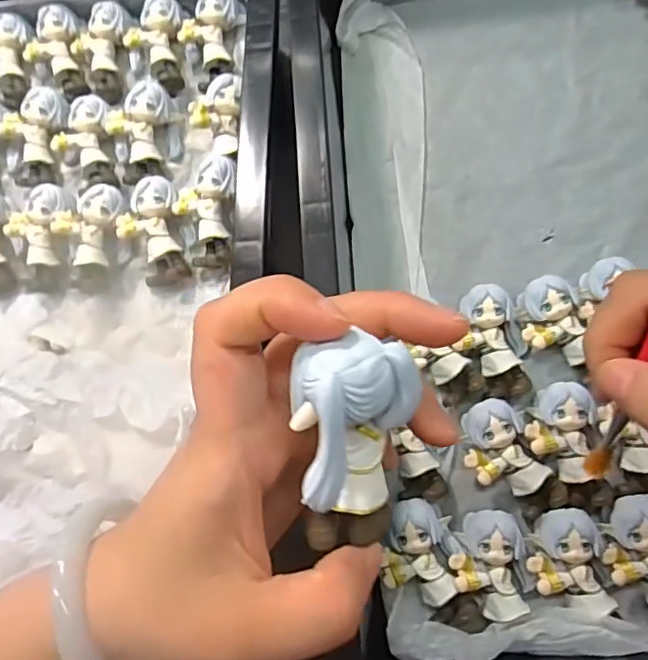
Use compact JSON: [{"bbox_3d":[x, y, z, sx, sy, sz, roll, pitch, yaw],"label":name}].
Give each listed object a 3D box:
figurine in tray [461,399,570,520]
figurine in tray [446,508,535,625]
[{"bbox_3d":[0.094,0.068,0.297,0.033,0.022,0.063,-30,73,-1],"label":"figurine in tray"},{"bbox_3d":[0.083,0.118,0.287,0.037,0.024,0.050,-19,73,2],"label":"figurine in tray"}]

